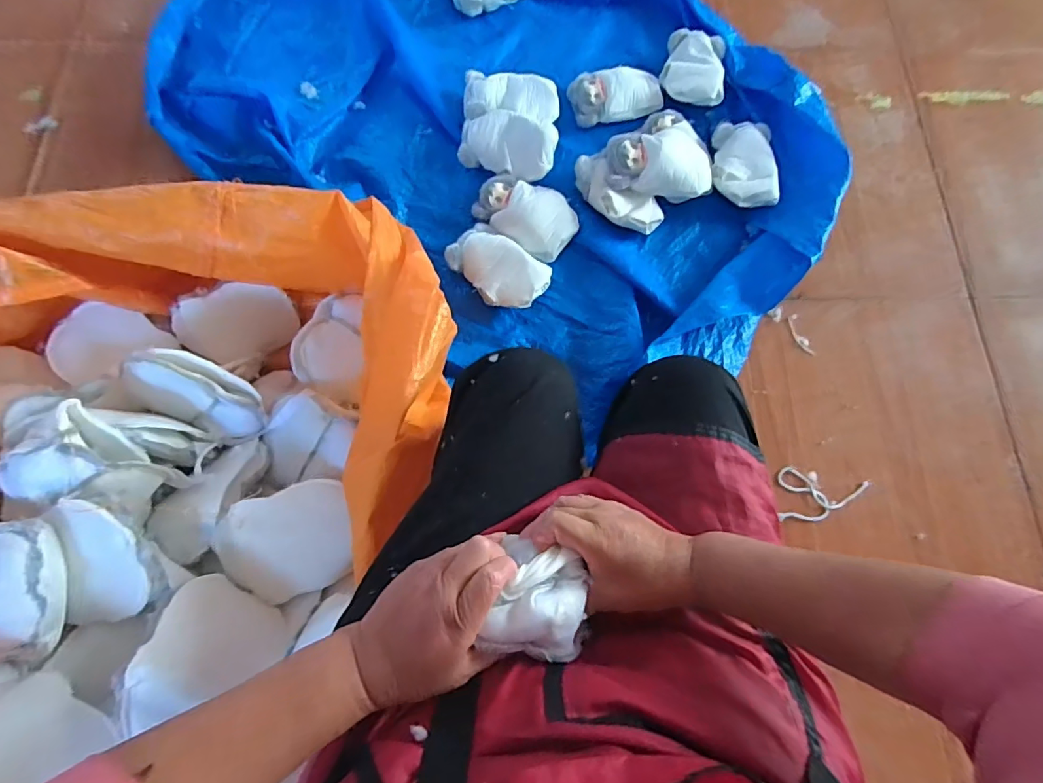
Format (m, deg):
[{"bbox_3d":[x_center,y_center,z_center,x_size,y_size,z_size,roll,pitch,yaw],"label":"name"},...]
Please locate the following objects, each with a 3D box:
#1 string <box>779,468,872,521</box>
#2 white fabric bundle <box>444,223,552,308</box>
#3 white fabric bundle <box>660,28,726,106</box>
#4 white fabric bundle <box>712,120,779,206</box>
[{"bbox_3d":[0.499,0.181,0.825,0.136,0.017,0.086,11,86,9],"label":"string"},{"bbox_3d":[-0.043,-0.219,0.883,0.179,0.058,0.118,40,77,10],"label":"white fabric bundle"},{"bbox_3d":[0.350,-0.653,0.992,0.121,0.049,0.156,10,77,3],"label":"white fabric bundle"},{"bbox_3d":[0.422,-0.430,0.937,0.113,0.057,0.175,1,74,0],"label":"white fabric bundle"}]

